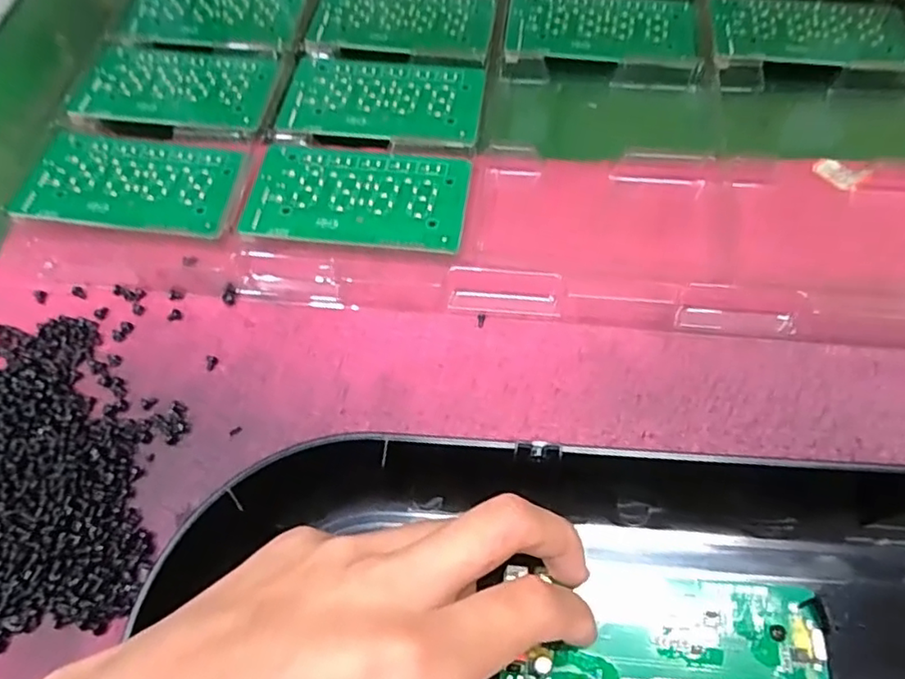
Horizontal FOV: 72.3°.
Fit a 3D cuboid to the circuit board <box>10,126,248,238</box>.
[{"bbox_3d":[-0.161,-0.081,0.313,0.103,0.008,0.059,5,64,6],"label":"circuit board"}]

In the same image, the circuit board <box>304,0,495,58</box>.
[{"bbox_3d":[-0.030,-0.194,0.376,0.106,0.006,0.061,6,65,6],"label":"circuit board"}]

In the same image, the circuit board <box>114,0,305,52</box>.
[{"bbox_3d":[-0.147,-0.204,0.384,0.107,0.004,0.063,5,65,3],"label":"circuit board"}]

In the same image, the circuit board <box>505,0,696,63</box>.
[{"bbox_3d":[0.087,-0.186,0.364,0.105,0.004,0.060,4,64,5],"label":"circuit board"}]

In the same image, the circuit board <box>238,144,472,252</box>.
[{"bbox_3d":[-0.046,-0.070,0.305,0.106,0.004,0.058,6,61,5],"label":"circuit board"}]

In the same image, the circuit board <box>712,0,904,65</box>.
[{"bbox_3d":[0.203,-0.177,0.351,0.105,0.005,0.059,5,64,6],"label":"circuit board"}]

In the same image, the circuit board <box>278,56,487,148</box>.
[{"bbox_3d":[-0.038,-0.129,0.336,0.105,0.004,0.058,7,65,7],"label":"circuit board"}]

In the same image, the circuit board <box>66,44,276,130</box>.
[{"bbox_3d":[-0.154,-0.144,0.350,0.102,0.006,0.059,5,64,6],"label":"circuit board"}]

